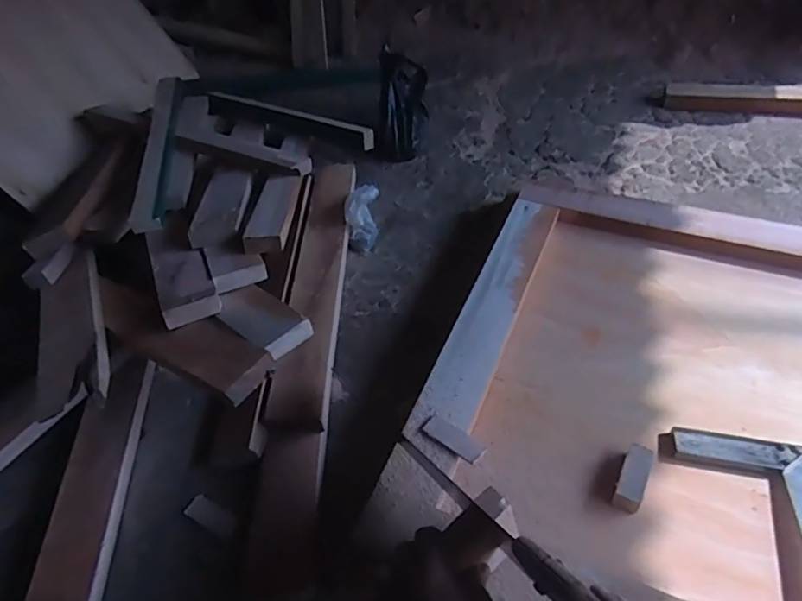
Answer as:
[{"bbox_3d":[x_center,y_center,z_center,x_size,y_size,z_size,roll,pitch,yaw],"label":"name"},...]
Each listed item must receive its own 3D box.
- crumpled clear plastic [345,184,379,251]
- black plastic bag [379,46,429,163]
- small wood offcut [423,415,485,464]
[{"bbox_3d":[-0.073,-0.160,1.062,0.046,0.102,0.086,12,50,14],"label":"crumpled clear plastic"},{"bbox_3d":[0.003,-0.449,1.289,0.108,0.089,0.257,2,83,5],"label":"black plastic bag"},{"bbox_3d":[0.066,0.169,0.684,0.077,0.012,0.028,29,56,26],"label":"small wood offcut"}]

